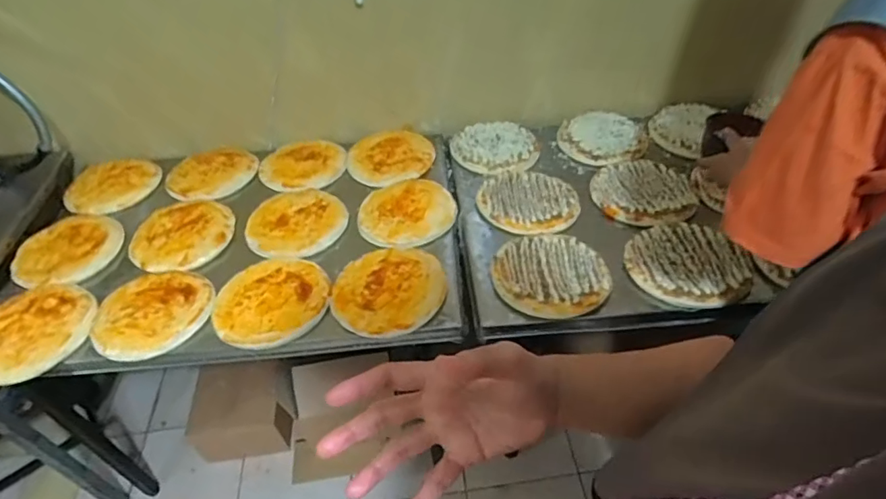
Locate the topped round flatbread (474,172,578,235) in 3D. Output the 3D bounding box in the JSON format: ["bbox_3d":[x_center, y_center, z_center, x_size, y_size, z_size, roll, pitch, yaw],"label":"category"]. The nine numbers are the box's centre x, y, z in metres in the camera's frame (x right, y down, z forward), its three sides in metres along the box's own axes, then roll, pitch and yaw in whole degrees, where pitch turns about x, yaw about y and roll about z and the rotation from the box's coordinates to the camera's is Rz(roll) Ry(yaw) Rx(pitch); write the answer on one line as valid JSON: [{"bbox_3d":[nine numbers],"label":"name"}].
[{"bbox_3d":[0.173,-0.105,1.065,0.198,0.022,0.182,-2,45,2],"label":"topped round flatbread"}]

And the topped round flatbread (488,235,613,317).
[{"bbox_3d":[0.190,0.038,0.914,0.194,0.017,0.191,-2,45,2],"label":"topped round flatbread"}]

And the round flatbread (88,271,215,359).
[{"bbox_3d":[-0.515,0.108,0.932,0.198,0.018,0.195,-2,45,2],"label":"round flatbread"}]

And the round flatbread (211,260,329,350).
[{"bbox_3d":[-0.305,0.082,0.937,0.198,0.025,0.207,-2,45,2],"label":"round flatbread"}]

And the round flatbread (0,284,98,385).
[{"bbox_3d":[-0.725,0.137,0.933,0.195,0.033,0.197,-2,45,2],"label":"round flatbread"}]

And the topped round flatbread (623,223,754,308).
[{"bbox_3d":[0.431,0.019,0.929,0.200,0.021,0.189,-1,45,3],"label":"topped round flatbread"}]

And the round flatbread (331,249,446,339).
[{"bbox_3d":[-0.097,0.067,0.926,0.193,0.020,0.191,-2,45,2],"label":"round flatbread"}]

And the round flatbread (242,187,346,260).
[{"bbox_3d":[-0.292,-0.061,1.082,0.188,0.027,0.187,-2,45,2],"label":"round flatbread"}]

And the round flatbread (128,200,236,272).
[{"bbox_3d":[-0.532,-0.036,1.081,0.183,0.020,0.203,19,49,21],"label":"round flatbread"}]

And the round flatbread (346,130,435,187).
[{"bbox_3d":[-0.123,-0.215,1.227,0.199,0.025,0.196,-2,45,2],"label":"round flatbread"}]

